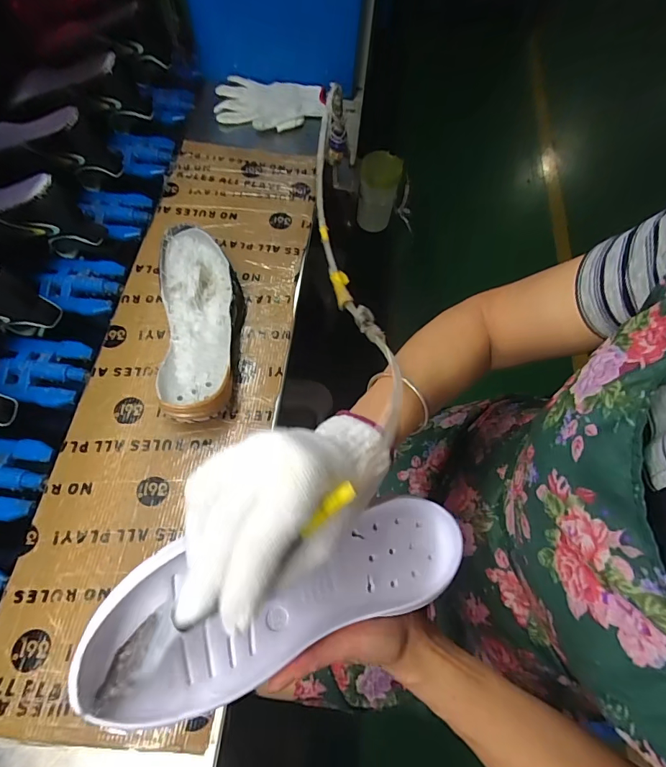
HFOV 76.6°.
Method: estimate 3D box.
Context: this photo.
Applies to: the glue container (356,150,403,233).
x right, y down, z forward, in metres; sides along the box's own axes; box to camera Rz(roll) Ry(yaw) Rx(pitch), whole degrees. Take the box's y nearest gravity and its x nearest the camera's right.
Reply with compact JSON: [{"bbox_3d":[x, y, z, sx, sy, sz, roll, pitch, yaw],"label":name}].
[{"bbox_3d":[0.087,-0.370,0.825,0.074,0.141,0.059,13,66,2],"label":"glue container"}]

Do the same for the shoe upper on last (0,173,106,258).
[{"bbox_3d":[-0.447,-0.240,0.597,0.220,0.108,0.087,3,66,-3],"label":"shoe upper on last"}]

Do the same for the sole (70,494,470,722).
[{"bbox_3d":[-0.019,0.139,0.287,0.268,0.038,0.086,-6,63,-33],"label":"sole"}]

